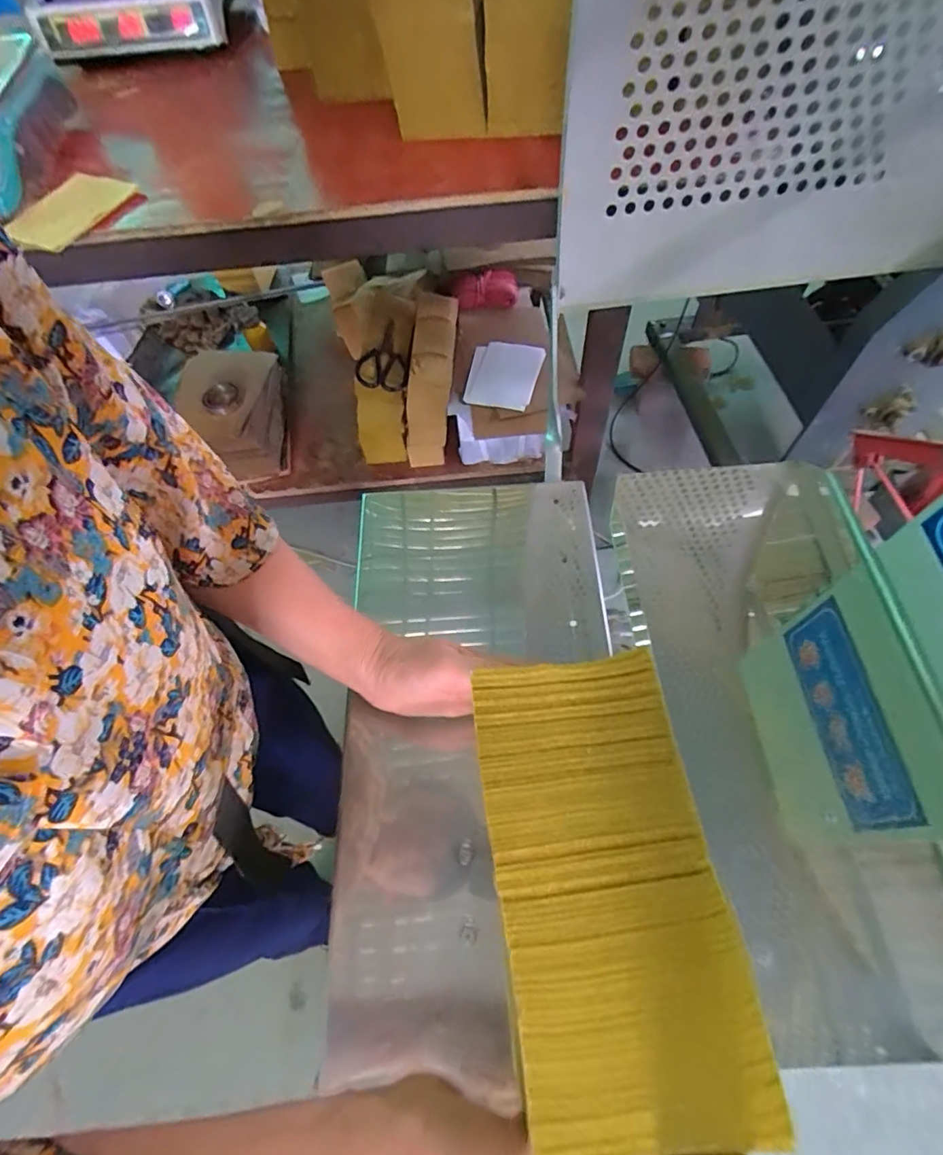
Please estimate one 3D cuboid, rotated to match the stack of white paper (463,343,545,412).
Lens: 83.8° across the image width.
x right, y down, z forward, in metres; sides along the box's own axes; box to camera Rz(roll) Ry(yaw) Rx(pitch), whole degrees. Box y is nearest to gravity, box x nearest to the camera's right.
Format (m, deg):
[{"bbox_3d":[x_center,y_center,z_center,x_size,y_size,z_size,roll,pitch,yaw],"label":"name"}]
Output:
[{"bbox_3d":[0.060,-0.385,0.998,0.127,0.013,0.164,13,65,8],"label":"stack of white paper"}]

